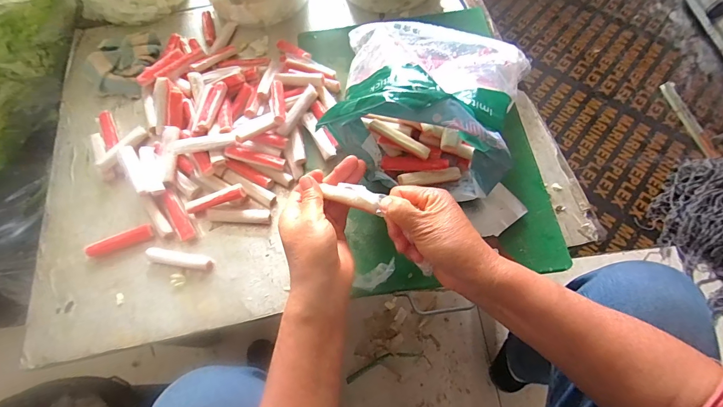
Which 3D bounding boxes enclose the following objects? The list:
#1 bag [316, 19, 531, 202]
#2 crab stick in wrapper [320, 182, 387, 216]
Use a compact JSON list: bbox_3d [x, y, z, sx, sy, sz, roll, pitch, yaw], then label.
[{"bbox_3d":[0.082,-0.156,0.469,0.238,0.127,0.249,14,68,8],"label":"bag"},{"bbox_3d":[-0.009,-0.008,0.378,0.065,0.011,0.022,15,68,18],"label":"crab stick in wrapper"}]

